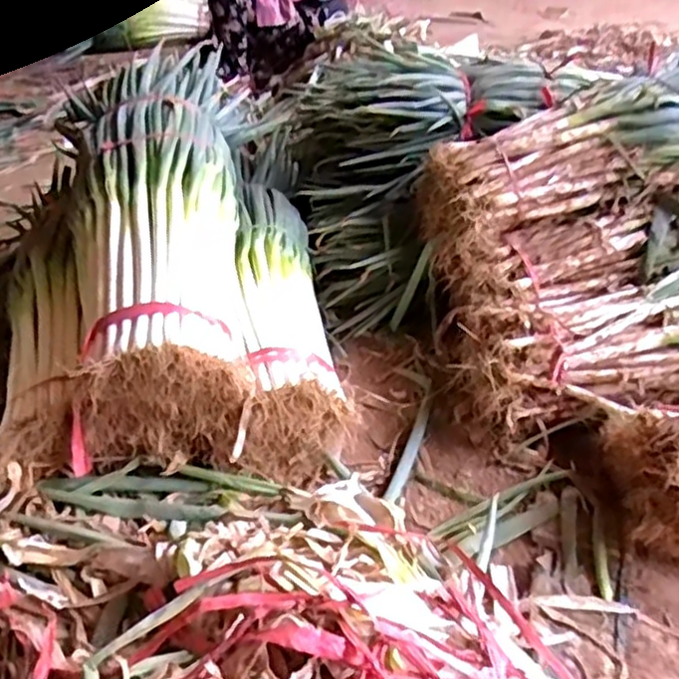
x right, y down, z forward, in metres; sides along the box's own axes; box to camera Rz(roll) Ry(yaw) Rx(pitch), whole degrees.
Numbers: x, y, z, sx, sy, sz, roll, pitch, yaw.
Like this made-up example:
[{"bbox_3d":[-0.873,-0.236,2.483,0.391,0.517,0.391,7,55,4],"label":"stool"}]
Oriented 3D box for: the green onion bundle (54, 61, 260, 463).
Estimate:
[{"bbox_3d":[-0.323,-0.237,1.233,0.275,0.175,0.903,-5,56,-8],"label":"green onion bundle"}]

